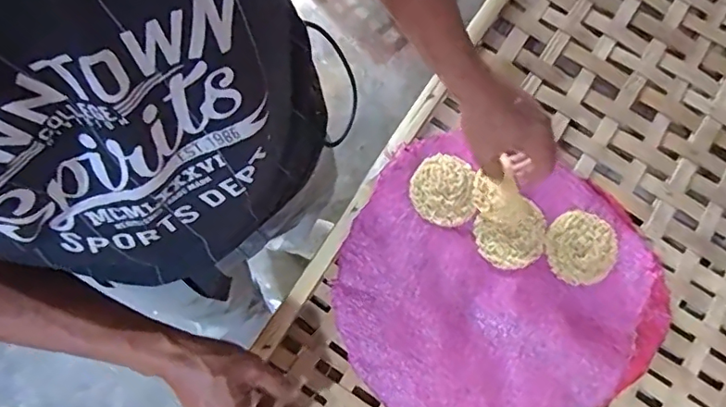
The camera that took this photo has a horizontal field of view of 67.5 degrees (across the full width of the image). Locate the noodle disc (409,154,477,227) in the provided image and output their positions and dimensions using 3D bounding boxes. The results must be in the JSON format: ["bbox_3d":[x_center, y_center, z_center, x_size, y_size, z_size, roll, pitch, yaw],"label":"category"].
[{"bbox_3d":[0.092,-0.016,0.630,0.071,0.006,0.081,1,79,1],"label":"noodle disc"}]

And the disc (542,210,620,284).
[{"bbox_3d":[0.247,0.051,0.616,0.079,0.004,0.078,0,81,1],"label":"disc"}]

